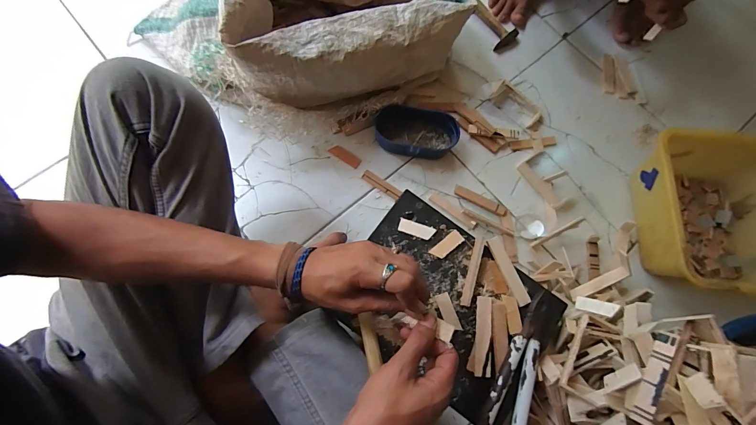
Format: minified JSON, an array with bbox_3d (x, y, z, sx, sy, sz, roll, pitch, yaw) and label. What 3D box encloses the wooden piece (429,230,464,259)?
[{"bbox_3d":[0.098,0.046,0.481,0.050,0.004,0.020,-37,81,-12],"label":"wooden piece"}]

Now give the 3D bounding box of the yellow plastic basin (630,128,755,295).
[{"bbox_3d":[0.599,0.010,0.593,0.252,0.118,0.261,7,74,0],"label":"yellow plastic basin"}]

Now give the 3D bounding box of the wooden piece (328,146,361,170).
[{"bbox_3d":[-0.062,-0.108,0.656,0.063,0.007,0.025,32,76,7],"label":"wooden piece"}]

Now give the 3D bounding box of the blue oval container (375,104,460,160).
[{"bbox_3d":[0.074,-0.154,0.651,0.159,0.045,0.093,6,74,0],"label":"blue oval container"}]

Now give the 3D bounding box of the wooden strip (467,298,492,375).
[{"bbox_3d":[0.135,0.161,0.447,0.022,0.008,0.097,6,74,24],"label":"wooden strip"}]

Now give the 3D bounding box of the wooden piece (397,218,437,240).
[{"bbox_3d":[0.055,0.024,0.486,0.052,0.004,0.019,19,75,1],"label":"wooden piece"}]

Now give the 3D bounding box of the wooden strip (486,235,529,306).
[{"bbox_3d":[0.184,0.082,0.479,0.022,0.006,0.098,-21,78,-9],"label":"wooden strip"}]

